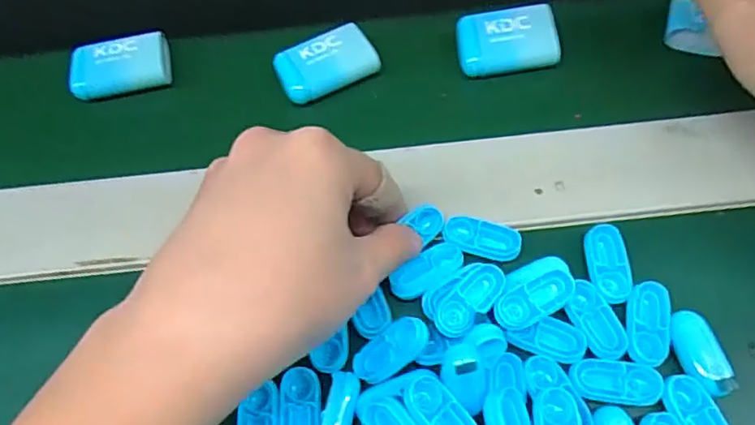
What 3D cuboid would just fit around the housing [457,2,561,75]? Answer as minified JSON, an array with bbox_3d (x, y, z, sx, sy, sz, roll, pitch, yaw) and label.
[{"bbox_3d":[0.070,-0.093,0.323,0.052,0.017,0.035,-5,89,3],"label":"housing"}]

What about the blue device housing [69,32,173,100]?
[{"bbox_3d":[-0.140,-0.081,0.324,0.051,0.011,0.037,-9,62,-4],"label":"blue device housing"}]

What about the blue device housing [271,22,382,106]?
[{"bbox_3d":[-0.028,-0.081,0.317,0.051,0.008,0.034,-27,65,-13],"label":"blue device housing"}]

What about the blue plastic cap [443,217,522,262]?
[{"bbox_3d":[0.046,0.011,0.260,0.034,0.005,0.015,15,63,9],"label":"blue plastic cap"}]

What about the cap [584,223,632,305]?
[{"bbox_3d":[0.098,0.022,0.252,0.016,0.005,0.034,-2,62,0],"label":"cap"}]

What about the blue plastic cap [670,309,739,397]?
[{"bbox_3d":[0.127,0.055,0.233,0.014,0.006,0.033,-12,62,-6],"label":"blue plastic cap"}]

